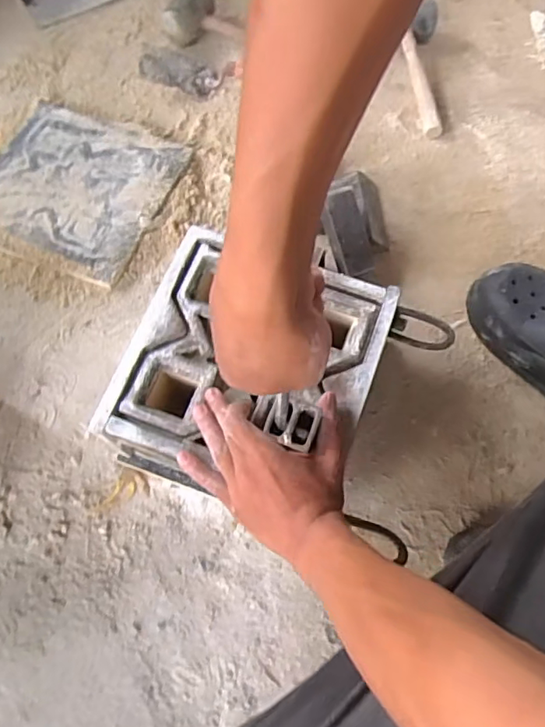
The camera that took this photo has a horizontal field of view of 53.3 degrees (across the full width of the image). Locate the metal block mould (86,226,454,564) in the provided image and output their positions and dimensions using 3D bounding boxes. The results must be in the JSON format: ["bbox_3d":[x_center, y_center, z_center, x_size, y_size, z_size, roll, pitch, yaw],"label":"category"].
[{"bbox_3d":[0.003,0.026,0.564,0.280,0.127,0.248,19,70,6],"label":"metal block mould"}]

